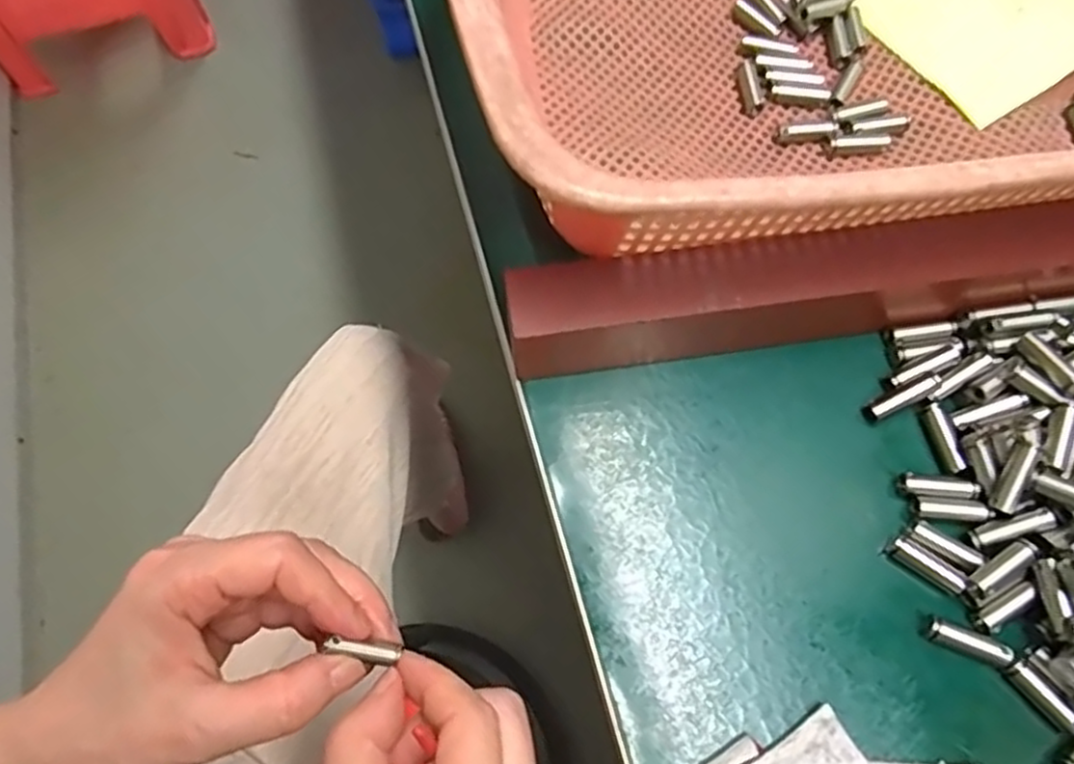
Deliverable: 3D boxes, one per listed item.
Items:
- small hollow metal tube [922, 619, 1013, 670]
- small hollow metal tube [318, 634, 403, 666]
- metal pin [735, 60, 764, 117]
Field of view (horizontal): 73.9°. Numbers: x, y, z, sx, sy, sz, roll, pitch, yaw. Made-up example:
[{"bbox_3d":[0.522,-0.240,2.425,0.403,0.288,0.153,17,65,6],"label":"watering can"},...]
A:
[{"bbox_3d":[0.136,0.083,0.226,0.025,0.009,0.008,21,71,9],"label":"small hollow metal tube"},{"bbox_3d":[-0.058,0.089,0.235,0.027,0.004,0.006,19,67,-25],"label":"small hollow metal tube"},{"bbox_3d":[0.093,-0.128,0.311,0.008,0.006,0.025,-9,69,-2],"label":"metal pin"}]

